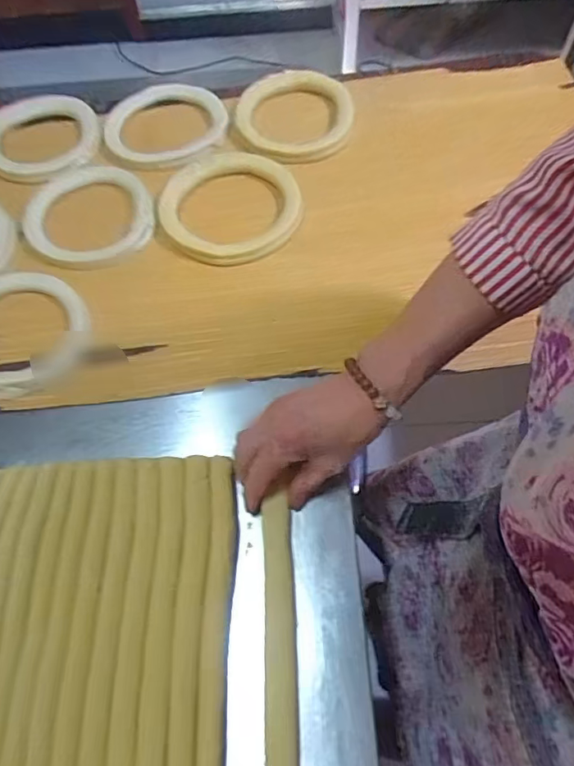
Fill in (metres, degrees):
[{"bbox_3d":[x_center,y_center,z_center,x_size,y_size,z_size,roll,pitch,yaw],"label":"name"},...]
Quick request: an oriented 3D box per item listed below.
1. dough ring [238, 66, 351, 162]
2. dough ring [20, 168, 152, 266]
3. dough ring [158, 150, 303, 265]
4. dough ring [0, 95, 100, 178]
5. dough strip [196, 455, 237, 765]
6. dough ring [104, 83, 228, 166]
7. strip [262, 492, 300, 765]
[{"bbox_3d":[0.011,-0.330,0.635,0.140,0.022,0.137,0,63,1],"label":"dough ring"},{"bbox_3d":[-0.224,-0.190,0.577,0.140,0.011,0.132,0,63,1],"label":"dough ring"},{"bbox_3d":[-0.063,-0.202,0.575,0.151,0.014,0.164,0,63,1],"label":"dough ring"},{"bbox_3d":[-0.304,-0.303,0.633,0.138,0.015,0.138,-12,63,-5],"label":"dough ring"},{"bbox_3d":[-0.052,0.227,0.355,0.024,0.017,0.359,-1,63,1],"label":"dough strip"},{"bbox_3d":[-0.151,-0.327,0.646,0.148,0.016,0.148,0,63,1],"label":"dough ring"},{"bbox_3d":[-0.003,0.238,0.352,0.023,0.018,0.327,-2,58,0],"label":"strip"}]

